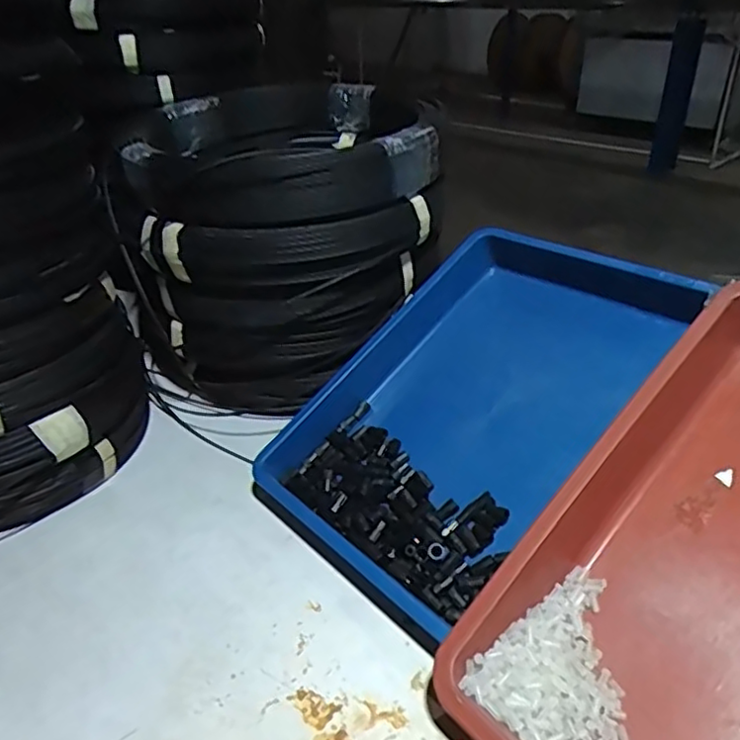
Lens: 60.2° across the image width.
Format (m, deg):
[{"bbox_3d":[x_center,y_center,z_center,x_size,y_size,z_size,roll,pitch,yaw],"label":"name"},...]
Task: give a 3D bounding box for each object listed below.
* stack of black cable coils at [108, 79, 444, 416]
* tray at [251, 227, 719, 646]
[{"bbox_3d":[-0.076,-0.135,0.659,0.286,0.233,0.296,4,32,10],"label":"stack of black cable coils"},{"bbox_3d":[0.076,0.020,0.505,0.323,0.057,0.207,-45,52,-16],"label":"tray"}]

